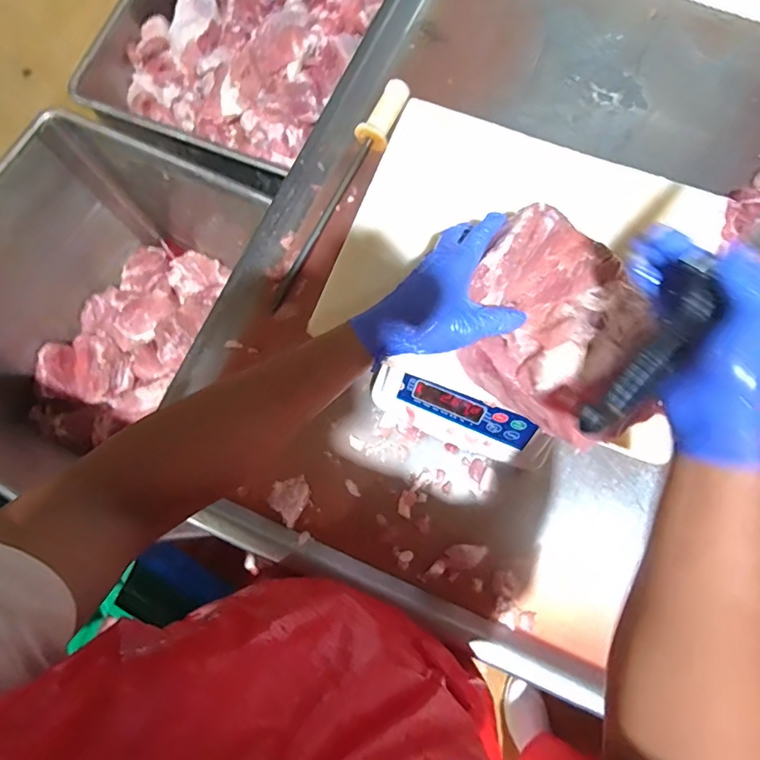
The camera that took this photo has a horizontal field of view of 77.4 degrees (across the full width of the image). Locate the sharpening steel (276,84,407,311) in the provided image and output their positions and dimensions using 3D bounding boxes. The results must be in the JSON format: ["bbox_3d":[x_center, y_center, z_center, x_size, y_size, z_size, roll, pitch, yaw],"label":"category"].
[{"bbox_3d":[-0.057,-0.278,0.696,0.042,0.031,0.394,25,77,5],"label":"sharpening steel"}]

